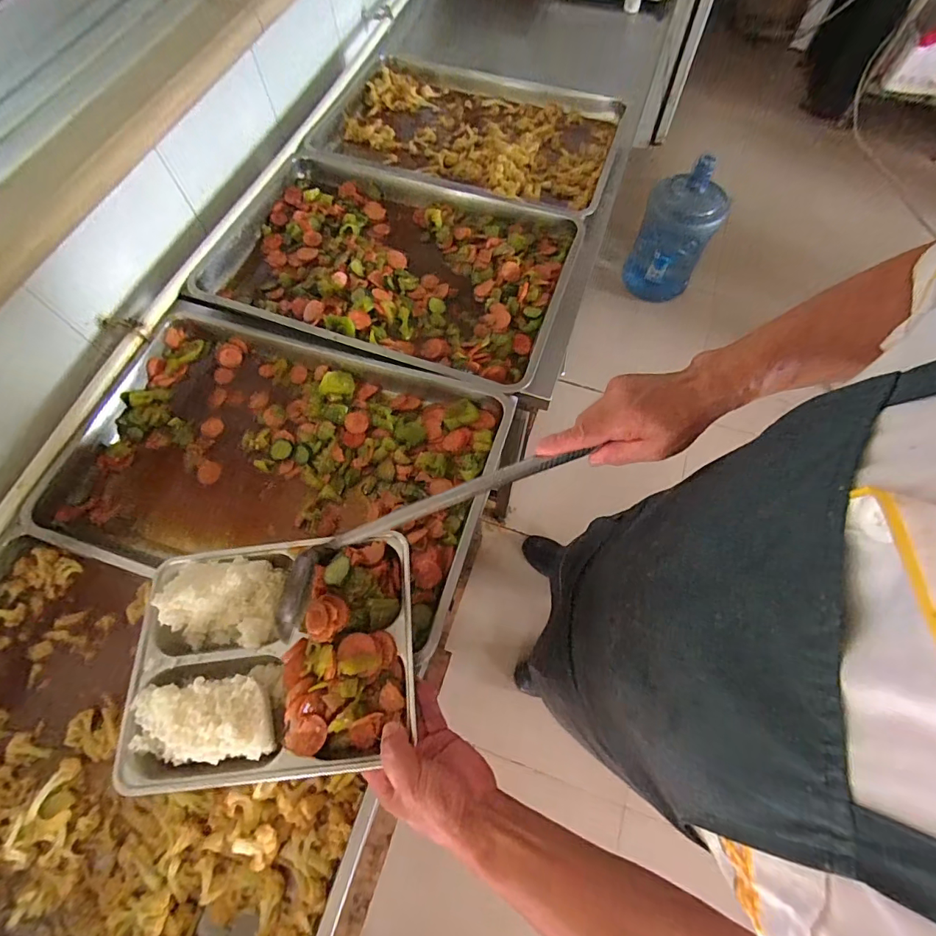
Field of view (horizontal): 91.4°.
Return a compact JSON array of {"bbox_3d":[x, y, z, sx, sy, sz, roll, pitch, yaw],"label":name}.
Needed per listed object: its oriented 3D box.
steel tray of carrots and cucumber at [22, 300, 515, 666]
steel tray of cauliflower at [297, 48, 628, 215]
[{"bbox_3d":[-0.275,-0.010,0.666,0.602,0.057,0.404,18,67,8],"label":"steel tray of carrots and cucumber"},{"bbox_3d":[0.003,-0.699,0.956,0.617,0.053,0.429,23,68,10],"label":"steel tray of cauliflower"}]

